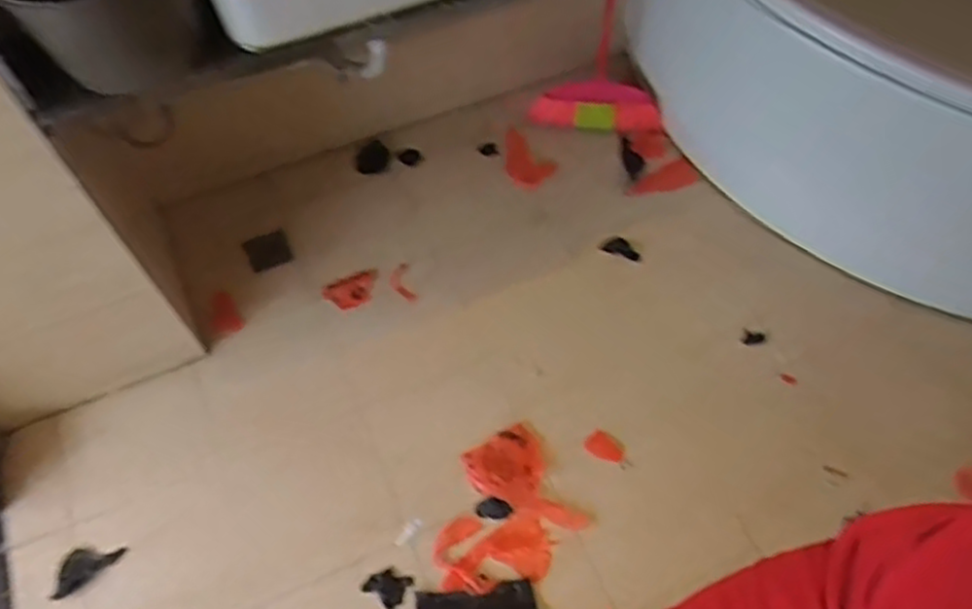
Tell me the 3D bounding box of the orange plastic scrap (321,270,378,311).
[{"bbox_3d":[-0.326,-0.027,1.790,0.135,0.035,0.089,-11,59,-5],"label":"orange plastic scrap"}]

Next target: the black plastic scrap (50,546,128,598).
[{"bbox_3d":[-0.748,0.481,1.384,0.133,0.013,0.070,-40,66,-20],"label":"black plastic scrap"}]

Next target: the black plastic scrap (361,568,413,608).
[{"bbox_3d":[-0.180,0.515,1.364,0.074,0.012,0.066,31,56,15],"label":"black plastic scrap"}]

